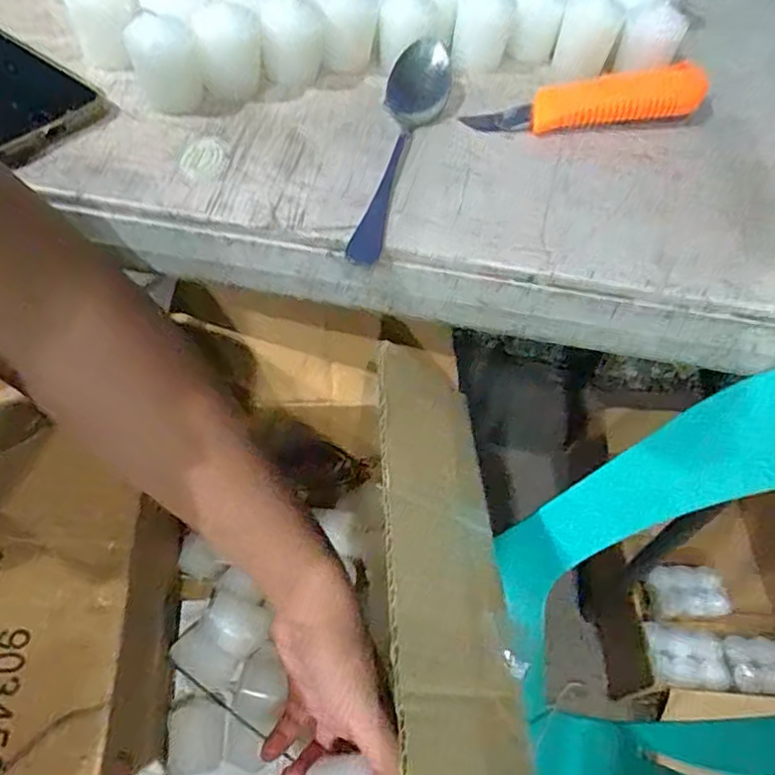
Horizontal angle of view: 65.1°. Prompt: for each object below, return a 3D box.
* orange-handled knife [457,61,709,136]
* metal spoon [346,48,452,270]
[{"bbox_3d":[0.129,-0.183,0.386,0.157,0.026,0.031,-10,56,-12],"label":"orange-handled knife"},{"bbox_3d":[0.009,-0.140,0.347,0.037,0.033,0.171,10,54,2],"label":"metal spoon"}]

